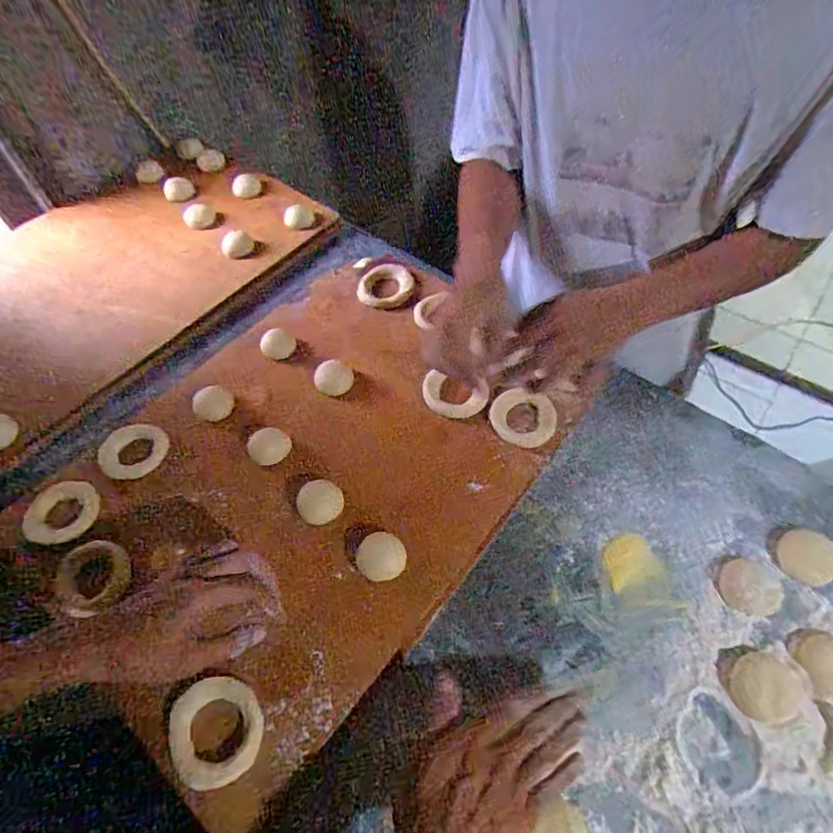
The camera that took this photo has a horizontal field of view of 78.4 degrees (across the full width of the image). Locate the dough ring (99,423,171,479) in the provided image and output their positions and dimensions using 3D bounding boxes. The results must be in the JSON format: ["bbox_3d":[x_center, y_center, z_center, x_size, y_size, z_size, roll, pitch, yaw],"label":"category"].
[{"bbox_3d":[-0.326,0.039,0.587,0.068,0.018,0.071,-1,56,1],"label":"dough ring"}]

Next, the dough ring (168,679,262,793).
[{"bbox_3d":[-0.166,0.258,0.422,0.069,0.015,0.076,-29,60,-17],"label":"dough ring"}]

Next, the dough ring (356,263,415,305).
[{"bbox_3d":[-0.044,-0.190,0.729,0.074,0.019,0.063,5,56,5],"label":"dough ring"}]

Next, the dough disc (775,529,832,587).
[{"bbox_3d":[0.385,0.139,0.504,0.052,0.008,0.052,-16,60,14],"label":"dough disc"}]

